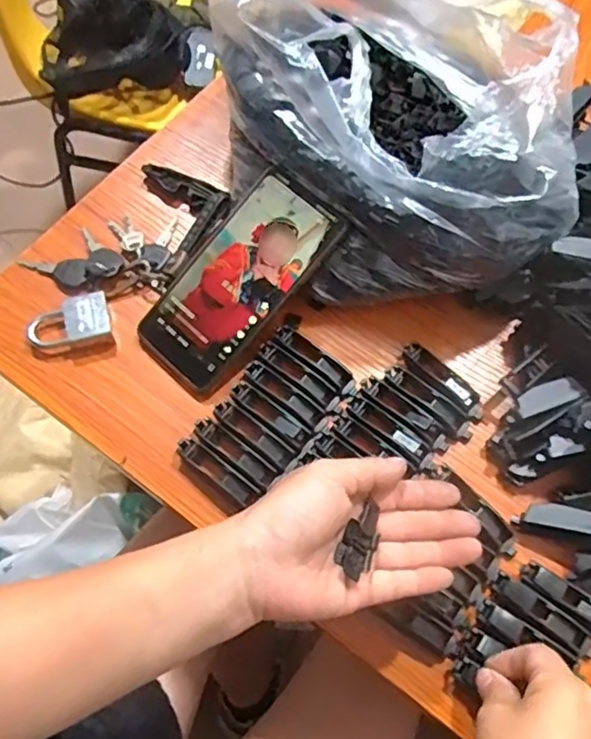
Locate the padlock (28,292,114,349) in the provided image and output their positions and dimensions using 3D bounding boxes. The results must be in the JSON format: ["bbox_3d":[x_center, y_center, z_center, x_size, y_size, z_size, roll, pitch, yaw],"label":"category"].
[{"bbox_3d":[-0.170,-0.036,0.463,0.060,0.014,0.034,-14,67,-8],"label":"padlock"}]

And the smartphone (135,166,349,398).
[{"bbox_3d":[-0.043,-0.065,0.459,0.077,0.012,0.167,42,94,15],"label":"smartphone"}]

